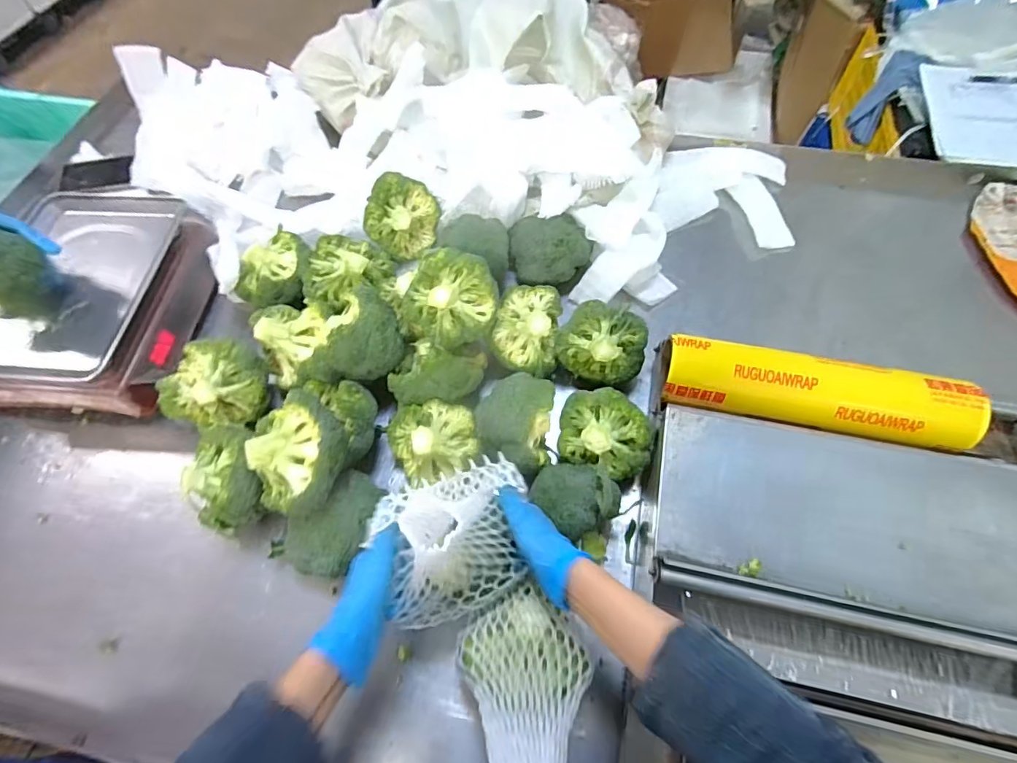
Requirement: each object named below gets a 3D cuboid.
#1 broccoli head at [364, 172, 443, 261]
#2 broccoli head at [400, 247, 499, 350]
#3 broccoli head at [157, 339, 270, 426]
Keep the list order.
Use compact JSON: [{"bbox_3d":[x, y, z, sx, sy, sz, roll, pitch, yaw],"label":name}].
[{"bbox_3d":[-0.173,-0.263,0.783,0.058,0.109,0.124,26,104,47],"label":"broccoli head"},{"bbox_3d":[-0.076,-0.109,0.651,0.124,0.063,0.123,12,95,1],"label":"broccoli head"},{"bbox_3d":[-0.405,0.003,0.665,0.130,0.084,0.104,10,63,5],"label":"broccoli head"}]

